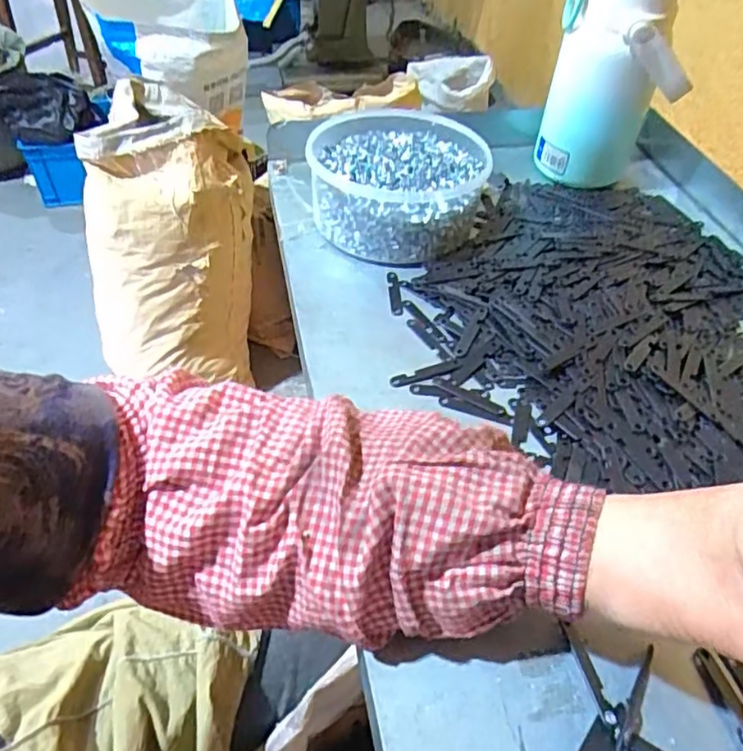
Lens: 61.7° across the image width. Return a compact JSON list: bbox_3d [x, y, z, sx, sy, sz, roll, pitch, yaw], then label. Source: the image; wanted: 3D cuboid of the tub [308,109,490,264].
[{"bbox_3d":[0.023,-0.173,0.545,0.143,0.064,0.167,4,46,1],"label":"tub"}]

